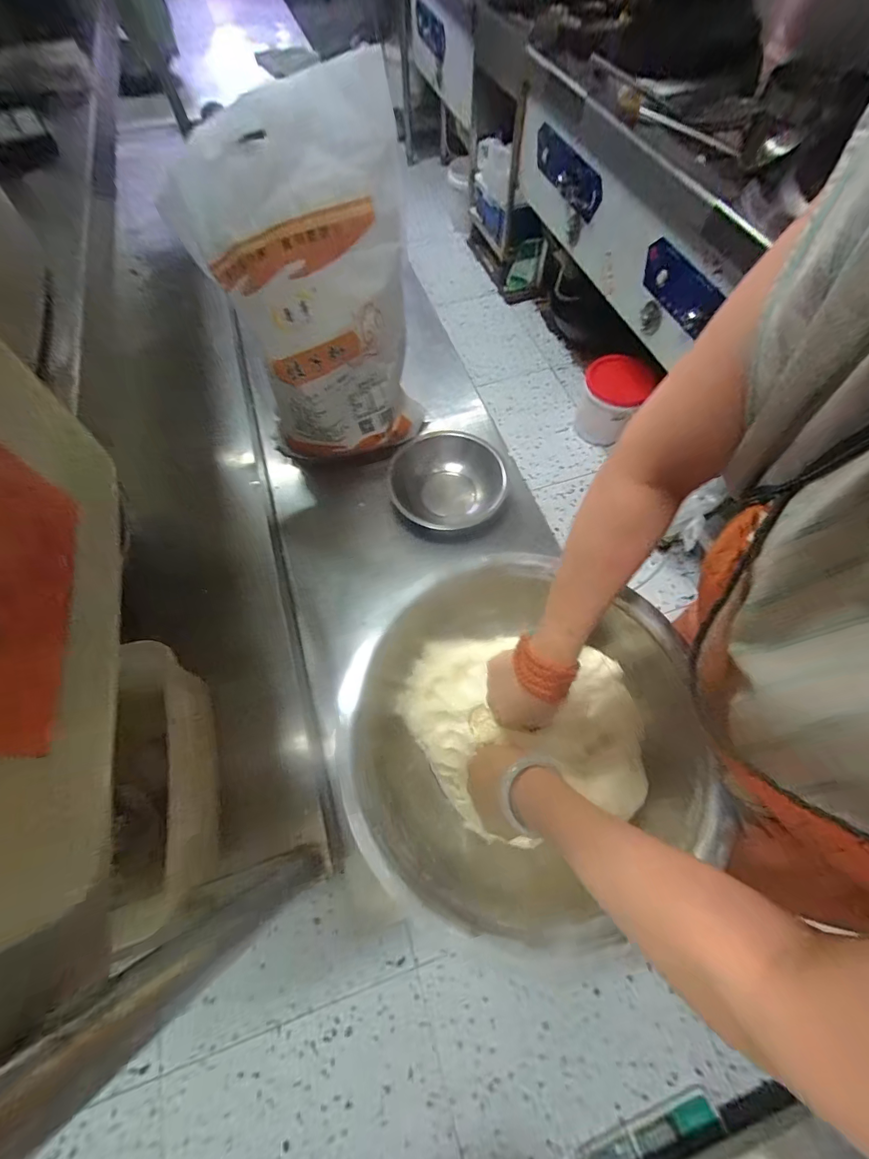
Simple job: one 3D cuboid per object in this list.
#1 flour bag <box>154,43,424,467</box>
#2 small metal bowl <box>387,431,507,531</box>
[{"bbox_3d":[-0.157,-0.367,0.543,0.229,0.394,0.195,-19,66,-8],"label":"flour bag"},{"bbox_3d":[0.019,-0.149,0.648,0.175,0.058,0.178,0,65,0],"label":"small metal bowl"}]

